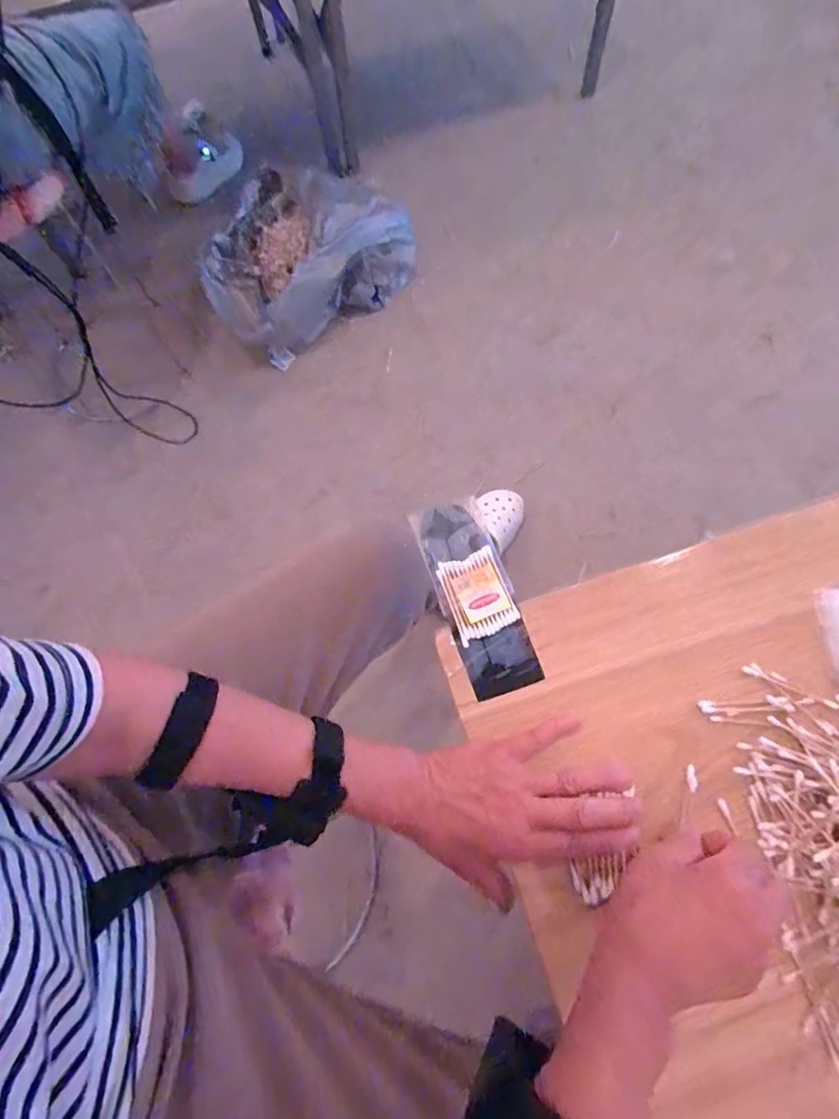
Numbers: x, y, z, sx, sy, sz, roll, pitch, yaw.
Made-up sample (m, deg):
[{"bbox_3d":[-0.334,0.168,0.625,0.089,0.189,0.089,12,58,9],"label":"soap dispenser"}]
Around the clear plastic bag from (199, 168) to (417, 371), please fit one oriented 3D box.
[{"bbox_3d":[-0.272,-0.724,1.198,0.374,0.175,0.494,40,77,15],"label":"clear plastic bag"}]

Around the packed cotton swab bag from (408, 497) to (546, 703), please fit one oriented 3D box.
[{"bbox_3d":[0.049,0.029,0.444,0.065,0.013,0.178,-18,71,-4],"label":"packed cotton swab bag"}]

